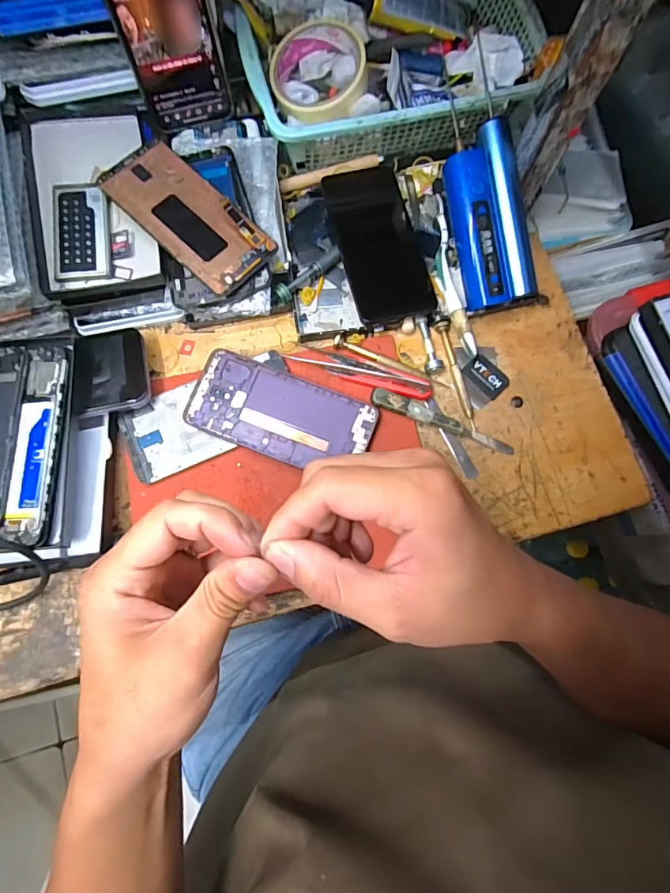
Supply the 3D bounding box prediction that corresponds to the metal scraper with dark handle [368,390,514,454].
[{"bbox_3d":[0.097,-0.023,0.416,0.133,0.010,0.017,20,78,4],"label":"metal scraper with dark handle"}]

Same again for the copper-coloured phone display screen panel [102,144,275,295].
[{"bbox_3d":[-0.126,-0.198,0.396,0.148,0.012,0.068,43,78,4],"label":"copper-coloured phone display screen panel"}]

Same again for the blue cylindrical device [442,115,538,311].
[{"bbox_3d":[0.141,-0.205,0.415,0.070,0.029,0.152,-10,98,-5],"label":"blue cylindrical device"}]

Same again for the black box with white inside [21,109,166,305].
[{"bbox_3d":[-0.212,-0.219,0.409,0.097,0.020,0.170,-11,78,-3],"label":"black box with white inside"}]

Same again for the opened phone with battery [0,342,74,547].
[{"bbox_3d":[-0.267,-0.009,0.362,0.102,0.012,0.156,1,74,-5],"label":"opened phone with battery"}]

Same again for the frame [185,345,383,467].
[{"bbox_3d":[-0.047,-0.028,0.411,0.158,0.012,0.074,20,78,4],"label":"frame"}]

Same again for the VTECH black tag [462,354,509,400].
[{"bbox_3d":[0.140,-0.065,0.429,0.040,0.006,0.027,43,80,8],"label":"VTECH black tag"}]

